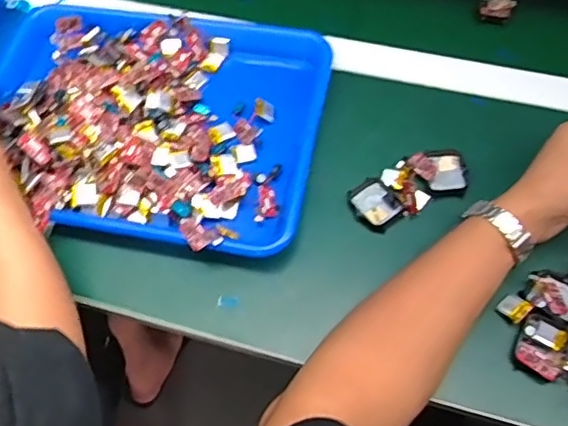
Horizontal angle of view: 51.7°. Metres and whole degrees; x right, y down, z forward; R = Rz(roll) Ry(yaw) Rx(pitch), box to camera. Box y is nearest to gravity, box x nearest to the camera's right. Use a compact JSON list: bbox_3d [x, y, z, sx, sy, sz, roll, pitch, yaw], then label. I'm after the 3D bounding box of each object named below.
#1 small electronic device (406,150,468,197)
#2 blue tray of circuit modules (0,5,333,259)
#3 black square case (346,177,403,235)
[{"bbox_3d":[0.142,-0.037,0.535,0.048,0.011,0.045,-6,62,0],"label":"small electronic device"},{"bbox_3d":[-0.139,-0.093,0.565,0.341,0.046,0.252,9,63,8],"label":"blue tray of circuit modules"},{"bbox_3d":[0.081,-0.007,0.526,0.038,0.012,0.045,-34,65,-14],"label":"black square case"}]

